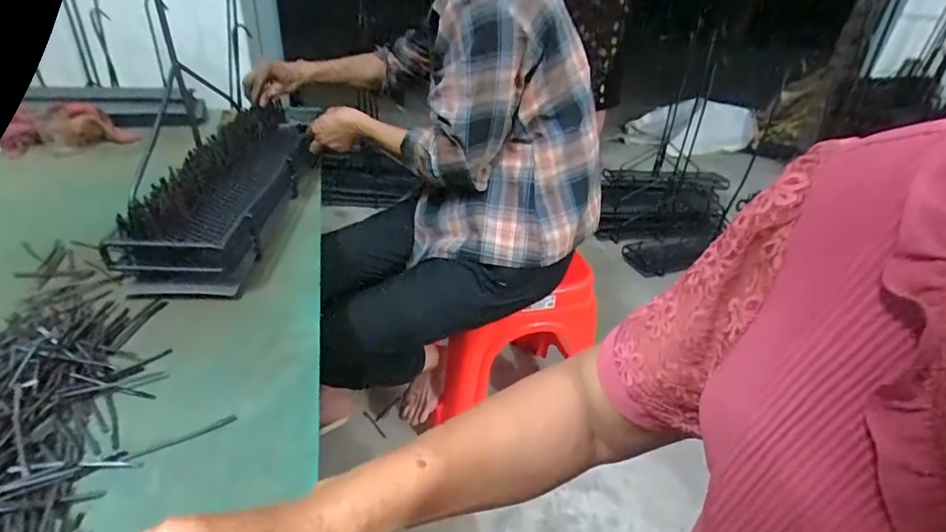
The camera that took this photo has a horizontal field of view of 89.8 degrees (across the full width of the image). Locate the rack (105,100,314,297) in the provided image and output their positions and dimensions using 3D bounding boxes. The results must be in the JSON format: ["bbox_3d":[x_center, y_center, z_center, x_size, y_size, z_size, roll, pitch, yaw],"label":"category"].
[{"bbox_3d":[-0.378,-0.121,0.762,0.146,0.114,0.431,2,33,-3],"label":"rack"}]

